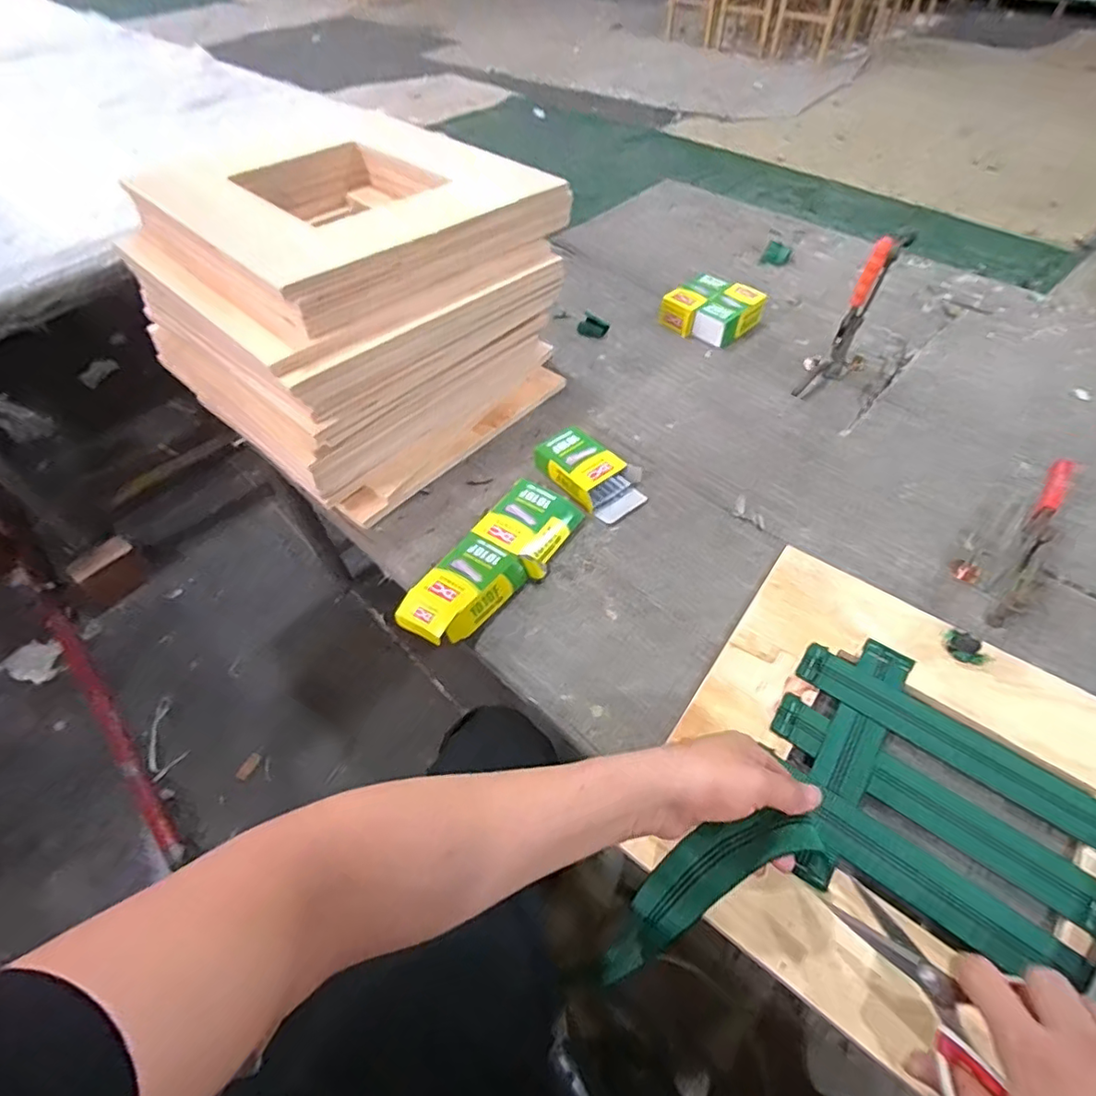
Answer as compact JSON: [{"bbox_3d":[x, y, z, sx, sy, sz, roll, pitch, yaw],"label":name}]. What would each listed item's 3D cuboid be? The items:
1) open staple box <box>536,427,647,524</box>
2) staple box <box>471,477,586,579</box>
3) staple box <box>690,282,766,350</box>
[{"bbox_3d":[0.060,-0.105,0.777,0.150,0.034,0.099,36,61,26],"label":"open staple box"},{"bbox_3d":[-0.025,-0.030,0.724,0.102,0.029,0.118,25,57,20],"label":"staple box"},{"bbox_3d":[0.317,-0.402,0.986,0.072,0.050,0.139,35,61,26],"label":"staple box"}]

